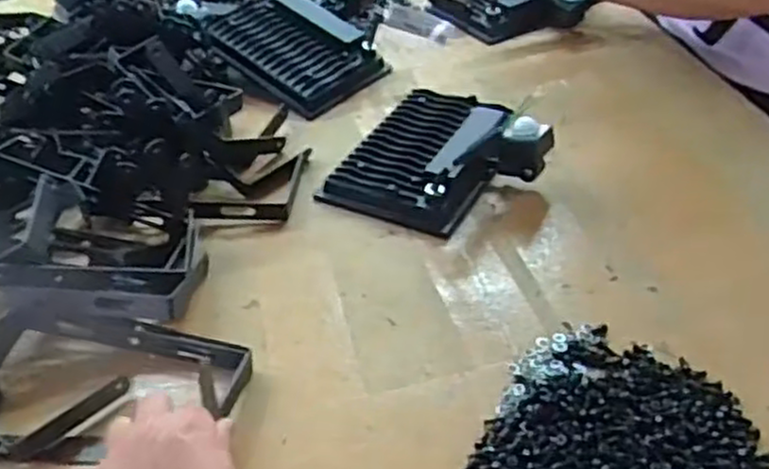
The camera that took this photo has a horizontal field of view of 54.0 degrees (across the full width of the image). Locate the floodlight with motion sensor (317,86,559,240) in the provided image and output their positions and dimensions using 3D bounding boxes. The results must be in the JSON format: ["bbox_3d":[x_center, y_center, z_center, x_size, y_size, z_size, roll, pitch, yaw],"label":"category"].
[{"bbox_3d":[0.055,-0.079,0.659,0.168,0.065,0.173,21,46,26],"label":"floodlight with motion sensor"}]

